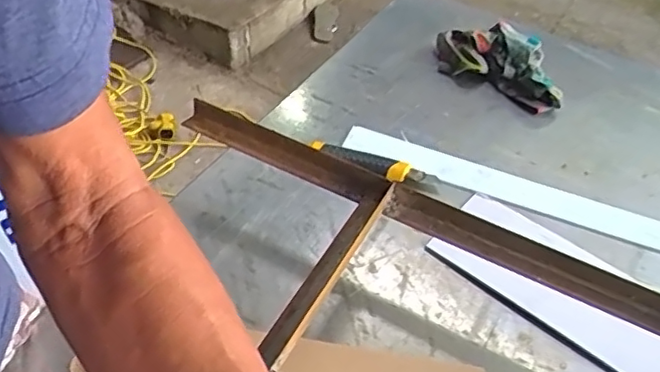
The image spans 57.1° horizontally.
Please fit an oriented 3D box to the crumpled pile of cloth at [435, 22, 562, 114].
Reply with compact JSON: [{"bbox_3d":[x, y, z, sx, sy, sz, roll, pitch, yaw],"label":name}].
[{"bbox_3d":[0.260,-0.193,0.928,0.205,0.068,0.130,21,44,15],"label":"crumpled pile of cloth"}]

